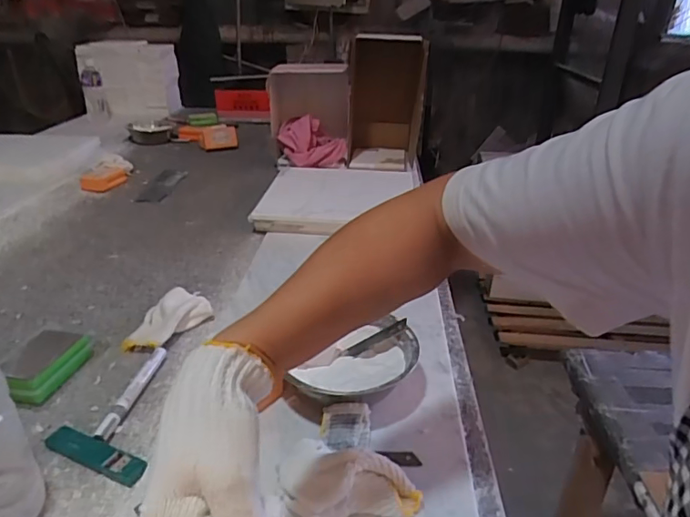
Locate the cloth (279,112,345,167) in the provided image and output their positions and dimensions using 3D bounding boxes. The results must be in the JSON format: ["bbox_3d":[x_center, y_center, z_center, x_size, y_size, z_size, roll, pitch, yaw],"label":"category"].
[{"bbox_3d":[-0.080,-0.292,1.297,0.171,0.127,0.143,-1,28,-4],"label":"cloth"}]

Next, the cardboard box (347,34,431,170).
[{"bbox_3d":[0.106,-0.439,1.408,0.190,0.320,0.270,1,28,0],"label":"cardboard box"}]

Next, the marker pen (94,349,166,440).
[{"bbox_3d":[-0.235,0.145,0.572,0.017,0.015,0.137,6,26,9],"label":"marker pen"}]

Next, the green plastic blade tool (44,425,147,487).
[{"bbox_3d":[-0.241,0.189,0.494,0.116,0.007,0.026,11,54,22],"label":"green plastic blade tool"}]

